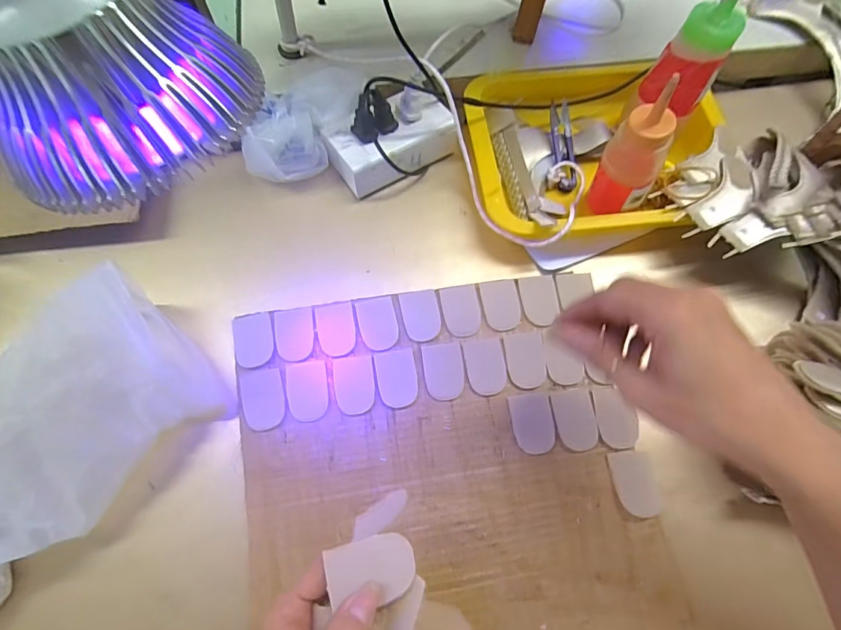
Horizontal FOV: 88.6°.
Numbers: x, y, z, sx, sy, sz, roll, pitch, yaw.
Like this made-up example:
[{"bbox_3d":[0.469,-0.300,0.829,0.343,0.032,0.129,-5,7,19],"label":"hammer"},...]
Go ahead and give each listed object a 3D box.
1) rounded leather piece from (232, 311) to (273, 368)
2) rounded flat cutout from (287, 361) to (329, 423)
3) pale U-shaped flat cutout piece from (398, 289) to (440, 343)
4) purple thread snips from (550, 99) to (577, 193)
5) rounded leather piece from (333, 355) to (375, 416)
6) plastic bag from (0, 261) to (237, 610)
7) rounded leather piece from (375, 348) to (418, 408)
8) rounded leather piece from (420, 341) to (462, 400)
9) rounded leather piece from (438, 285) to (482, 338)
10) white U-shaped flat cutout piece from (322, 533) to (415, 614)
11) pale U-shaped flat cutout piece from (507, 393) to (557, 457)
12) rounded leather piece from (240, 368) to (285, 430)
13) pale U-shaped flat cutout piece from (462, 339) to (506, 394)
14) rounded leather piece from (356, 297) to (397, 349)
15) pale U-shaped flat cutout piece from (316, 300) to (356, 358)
[{"bbox_3d":[-0.142,0.021,0.367,0.032,0.005,0.048,-13,69,-6],"label":"rounded leather piece"},{"bbox_3d":[-0.093,0.062,0.353,0.032,0.004,0.047,-7,68,-4],"label":"rounded flat cutout"},{"bbox_3d":[0.001,0.000,0.377,0.032,0.004,0.046,-11,69,-5],"label":"pale U-shaped flat cutout piece"},{"bbox_3d":[0.148,-0.174,0.445,0.023,0.009,0.098,-3,81,-2],"label":"purple thread snips"},{"bbox_3d":[-0.054,0.058,0.356,0.032,0.004,0.046,-7,68,-4],"label":"rounded leather piece"},{"bbox_3d":[-0.284,0.099,0.296,0.131,0.079,0.263,41,73,14],"label":"plastic bag"},{"bbox_3d":[-0.019,0.052,0.357,0.032,0.004,0.047,-9,68,-4],"label":"rounded leather piece"},{"bbox_3d":[0.019,0.046,0.359,0.033,0.004,0.046,-4,68,-3],"label":"rounded leather piece"},{"bbox_3d":[0.036,-0.005,0.379,0.031,0.004,0.046,-7,68,-4],"label":"rounded leather piece"},{"bbox_3d":[-0.026,0.136,0.230,0.045,0.004,0.031,-9,57,-3],"label":"white U-shaped flat cutout piece"},{"bbox_3d":[0.091,0.087,0.346,0.033,0.004,0.046,-3,68,-2],"label":"pale U-shaped flat cutout piece"},{"bbox_3d":[-0.128,0.067,0.349,0.033,0.004,0.049,-13,69,-6],"label":"rounded leather piece"},{"bbox_3d":[0.055,0.043,0.361,0.032,0.004,0.046,-9,68,-4],"label":"pale U-shaped flat cutout piece"},{"bbox_3d":[-0.037,0.007,0.374,0.033,0.004,0.047,-11,69,-5],"label":"rounded leather piece"},{"bbox_3d":[-0.073,0.012,0.372,0.032,0.004,0.048,-9,68,-4],"label":"pale U-shaped flat cutout piece"}]

